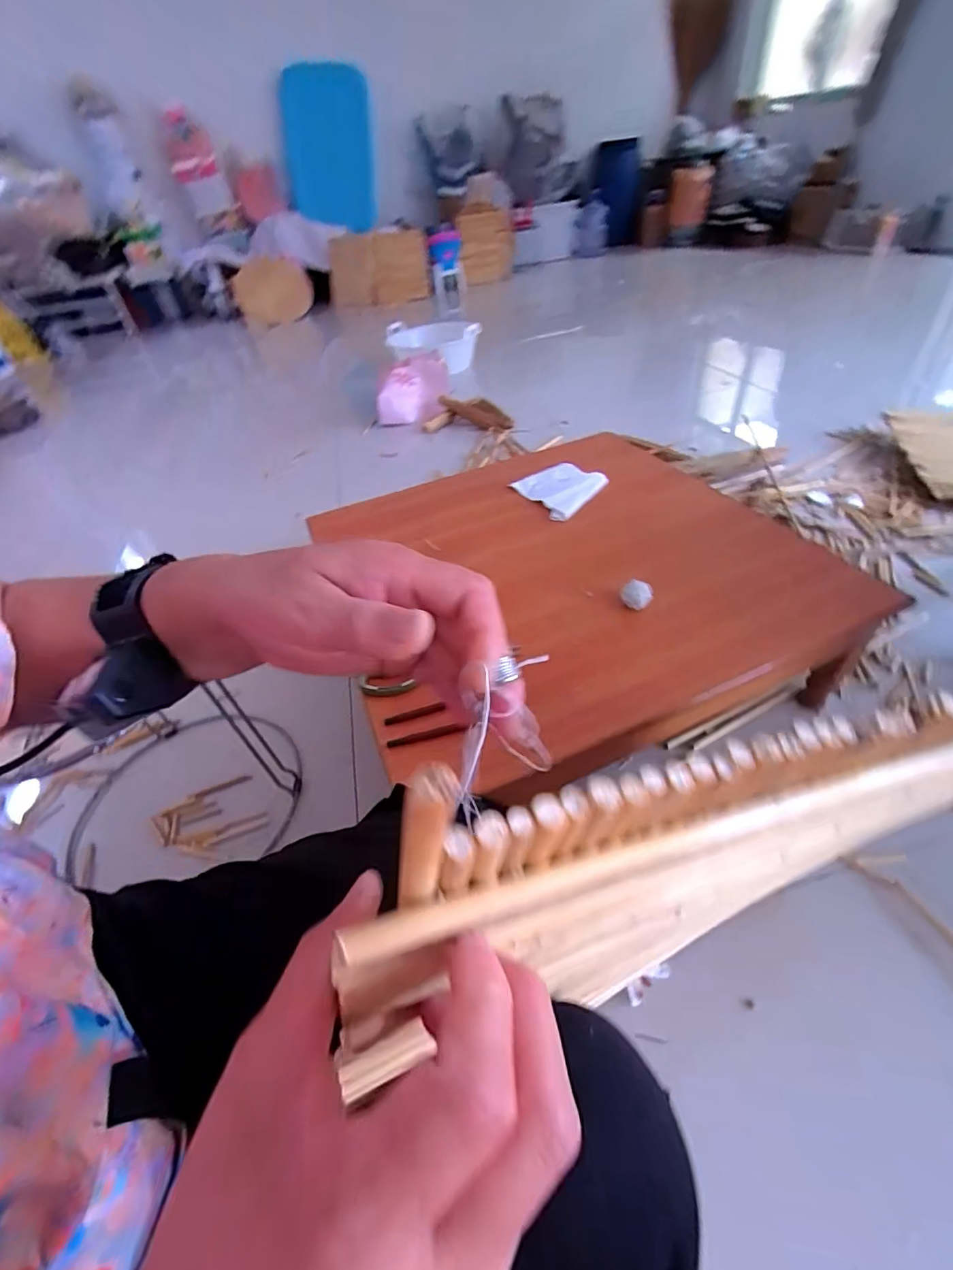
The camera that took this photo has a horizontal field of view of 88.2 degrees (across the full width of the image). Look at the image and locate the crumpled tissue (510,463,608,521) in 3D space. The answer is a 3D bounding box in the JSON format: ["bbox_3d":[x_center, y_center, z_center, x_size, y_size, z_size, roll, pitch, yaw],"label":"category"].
[{"bbox_3d":[0.170,-0.287,0.950,0.150,0.021,0.179,-24,45,-16],"label":"crumpled tissue"}]

